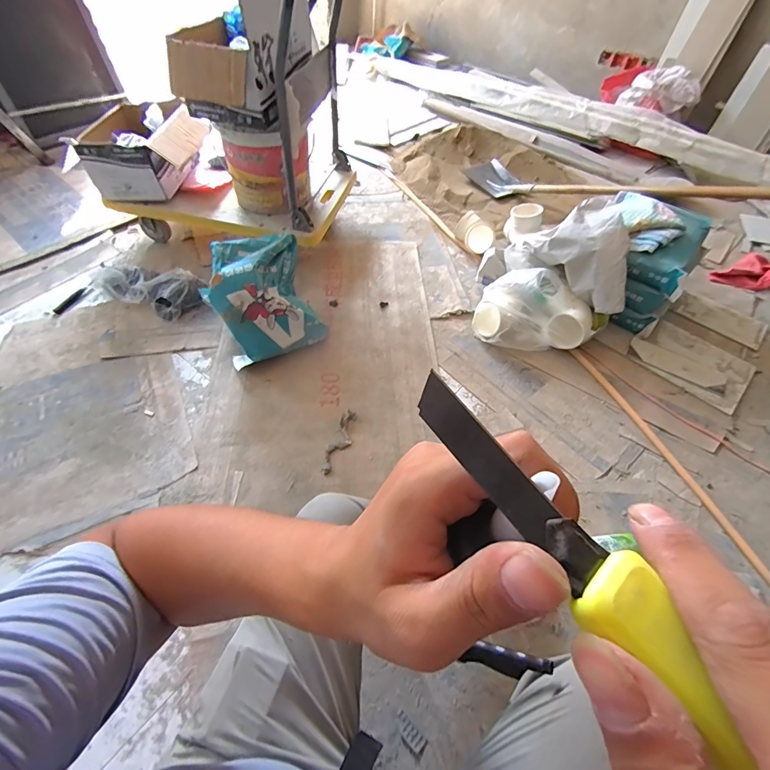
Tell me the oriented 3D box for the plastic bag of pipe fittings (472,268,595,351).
[{"bbox_3d":[0.493,-0.241,1.360,0.368,0.180,0.203,10,54,7],"label":"plastic bag of pipe fittings"}]

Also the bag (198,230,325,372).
[{"bbox_3d":[-0.377,-0.262,1.271,0.305,0.287,0.263,-20,56,-18],"label":"bag"}]

